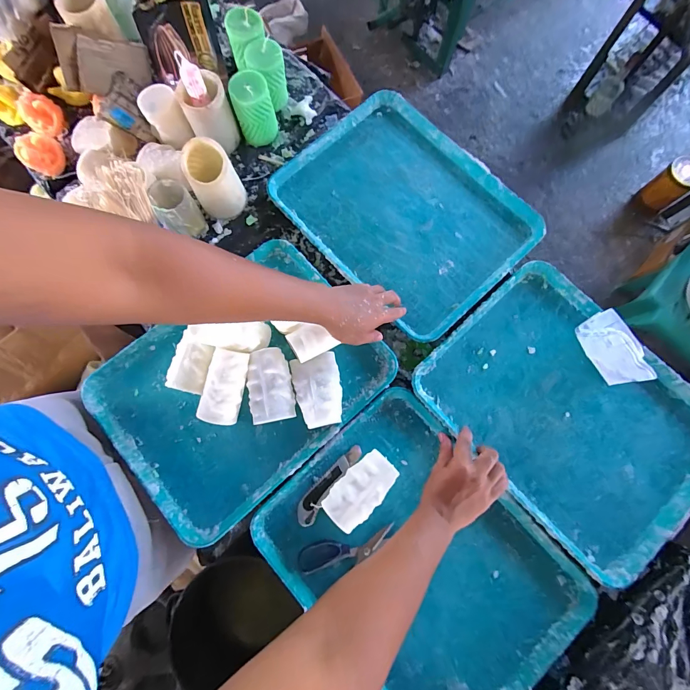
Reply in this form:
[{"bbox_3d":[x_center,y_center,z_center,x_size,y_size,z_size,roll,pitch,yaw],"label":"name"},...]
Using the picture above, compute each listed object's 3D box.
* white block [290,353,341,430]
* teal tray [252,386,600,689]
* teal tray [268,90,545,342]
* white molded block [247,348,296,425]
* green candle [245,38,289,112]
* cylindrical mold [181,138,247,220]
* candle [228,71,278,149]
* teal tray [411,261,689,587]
[{"bbox_3d":[-0.045,0.075,0.578,0.076,0.052,0.116,-11,78,-1],"label":"white block"},{"bbox_3d":[0.116,0.336,0.543,0.335,0.034,0.432,-41,80,-7],"label":"teal tray"},{"bbox_3d":[0.112,-0.261,0.669,0.335,0.026,0.438,-43,81,-8],"label":"teal tray"},{"bbox_3d":[-0.124,0.068,0.583,0.068,0.045,0.116,-11,78,-1],"label":"white molded block"},{"bbox_3d":[-0.147,-0.512,0.672,0.072,0.099,0.071,-15,78,-2],"label":"green candle"},{"bbox_3d":[-0.230,-0.287,0.624,0.082,0.110,0.091,-21,78,-3],"label":"cylindrical mold"},{"bbox_3d":[-0.170,-0.443,0.657,0.071,0.099,0.068,-10,78,-1],"label":"candle"},{"bbox_3d":[0.374,0.106,0.585,0.333,0.029,0.435,-42,80,-7],"label":"teal tray"}]

